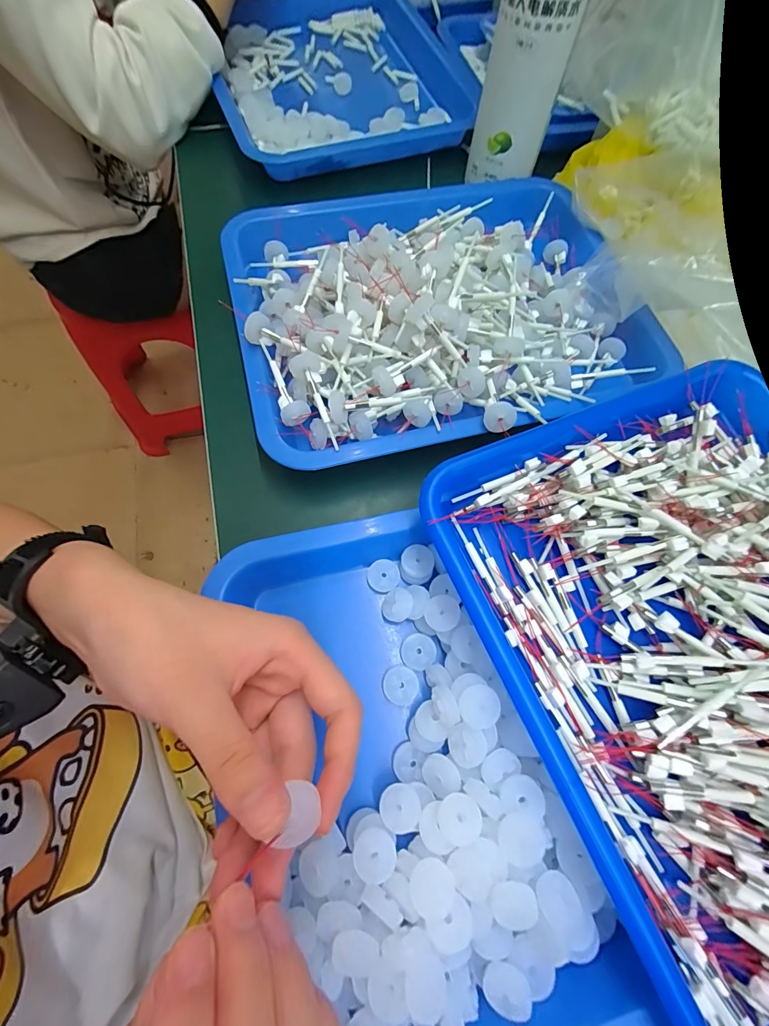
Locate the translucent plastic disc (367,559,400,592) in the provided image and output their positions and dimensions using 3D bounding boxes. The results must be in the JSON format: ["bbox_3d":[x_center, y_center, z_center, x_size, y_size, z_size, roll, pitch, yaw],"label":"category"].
[{"bbox_3d":[-0.001,0.041,0.267,0.020,0.006,0.020,1,68,-3],"label":"translucent plastic disc"}]

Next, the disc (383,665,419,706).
[{"bbox_3d":[0.010,0.103,0.243,0.021,0.004,0.021,1,68,-3],"label":"disc"}]

